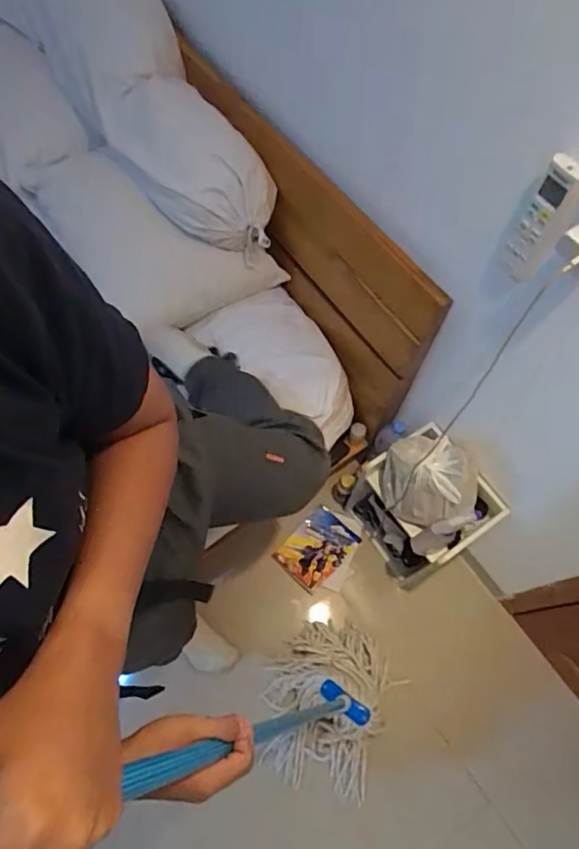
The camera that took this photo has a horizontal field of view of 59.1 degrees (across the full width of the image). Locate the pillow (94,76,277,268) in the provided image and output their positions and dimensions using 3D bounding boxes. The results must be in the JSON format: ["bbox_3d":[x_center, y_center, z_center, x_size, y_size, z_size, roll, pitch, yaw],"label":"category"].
[{"bbox_3d":[-0.235,-0.596,1.160,0.217,0.178,0.526,-41,72,-18],"label":"pillow"}]

